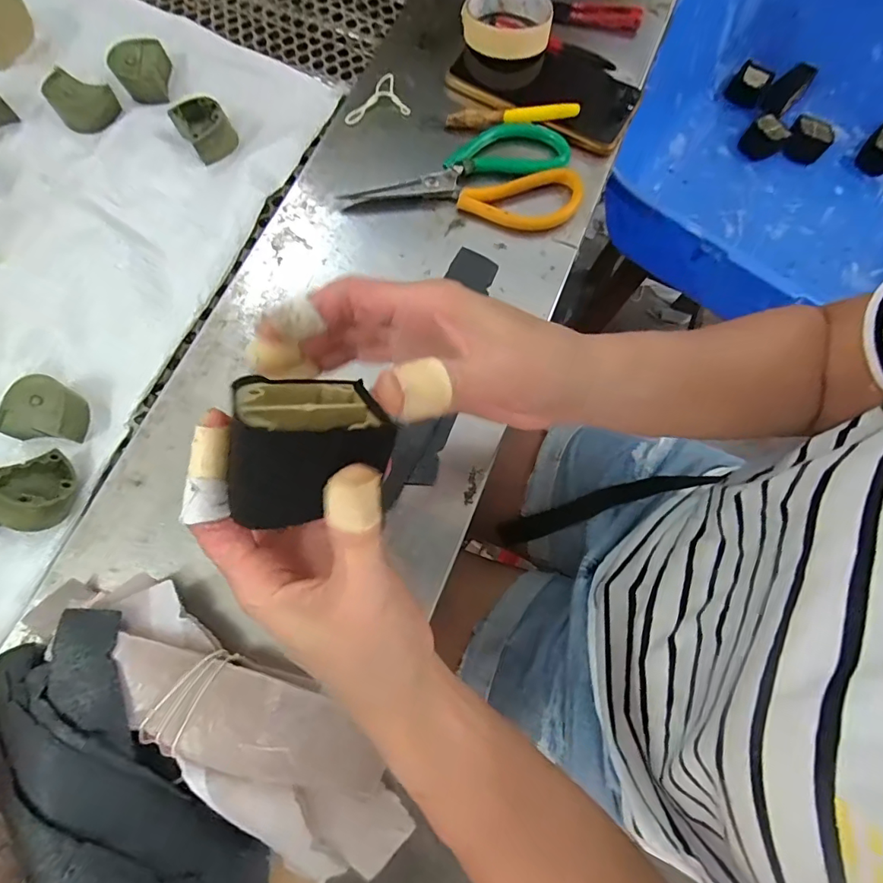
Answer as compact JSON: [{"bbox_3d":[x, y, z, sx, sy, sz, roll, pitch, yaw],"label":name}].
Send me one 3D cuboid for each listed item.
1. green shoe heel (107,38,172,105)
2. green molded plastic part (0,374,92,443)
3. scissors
[{"bbox_3d":[-0.268,-0.331,0.424,0.036,0.029,0.044,3,74,-2],"label":"green shoe heel"},{"bbox_3d":[-0.278,-0.023,0.335,0.046,0.022,0.041,8,74,0],"label":"green molded plastic part"},{"bbox_3d":[0.018,-0.222,0.391,0.190,0.009,0.099,3,74,-2],"label":"scissors"}]

